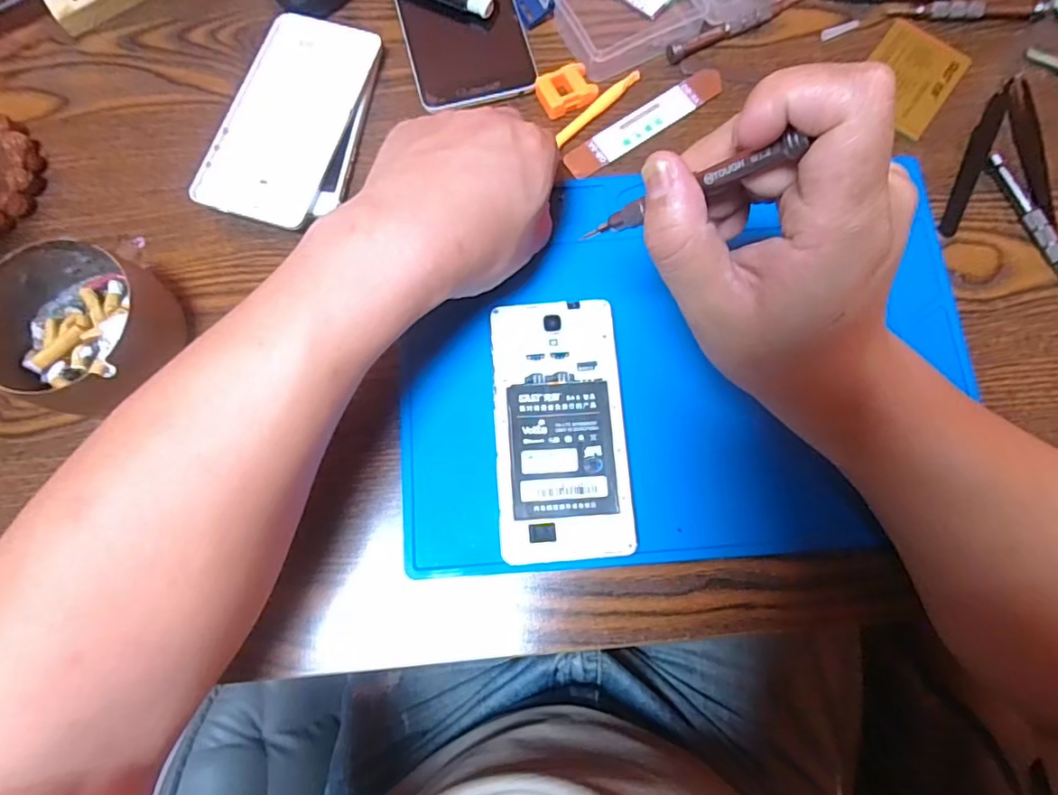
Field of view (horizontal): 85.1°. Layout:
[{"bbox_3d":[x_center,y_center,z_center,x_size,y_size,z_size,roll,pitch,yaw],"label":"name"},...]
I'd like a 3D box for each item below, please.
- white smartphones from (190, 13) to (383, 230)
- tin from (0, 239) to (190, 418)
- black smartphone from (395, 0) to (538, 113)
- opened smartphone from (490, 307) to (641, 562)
[{"bbox_3d":[-0.143,-0.171,0.361,0.081,0.016,0.140,15,77,4],"label":"white smartphones"},{"bbox_3d":[-0.235,-0.035,0.314,0.098,0.046,0.090,0,77,0],"label":"tin"},{"bbox_3d":[-0.048,-0.261,0.382,0.077,0.010,0.156,-14,77,-3],"label":"black smartphone"},{"bbox_3d":[0.017,0.016,0.316,0.070,0.011,0.139,-4,77,0],"label":"opened smartphone"}]

